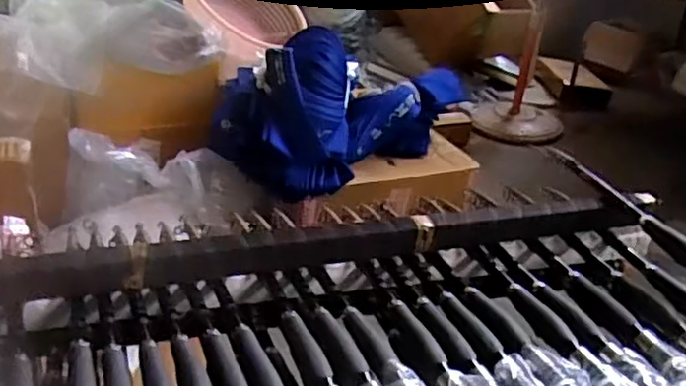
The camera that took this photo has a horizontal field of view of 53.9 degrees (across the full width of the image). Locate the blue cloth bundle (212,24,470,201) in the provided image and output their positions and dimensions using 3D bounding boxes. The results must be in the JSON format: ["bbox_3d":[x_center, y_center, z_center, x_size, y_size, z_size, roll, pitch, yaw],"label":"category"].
[{"bbox_3d":[0.017,-0.227,1.712,0.665,0.296,0.277,-20,38,-39],"label":"blue cloth bundle"}]

